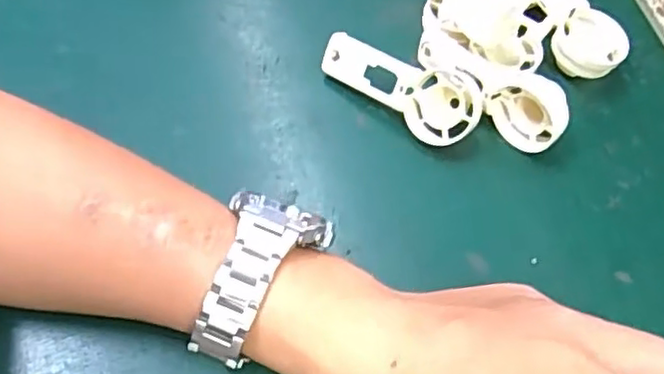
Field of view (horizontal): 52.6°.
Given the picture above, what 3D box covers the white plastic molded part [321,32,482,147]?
[{"bbox_3d":[0.038,-0.054,0.373,0.092,0.035,0.021,27,24,17],"label":"white plastic molded part"}]

